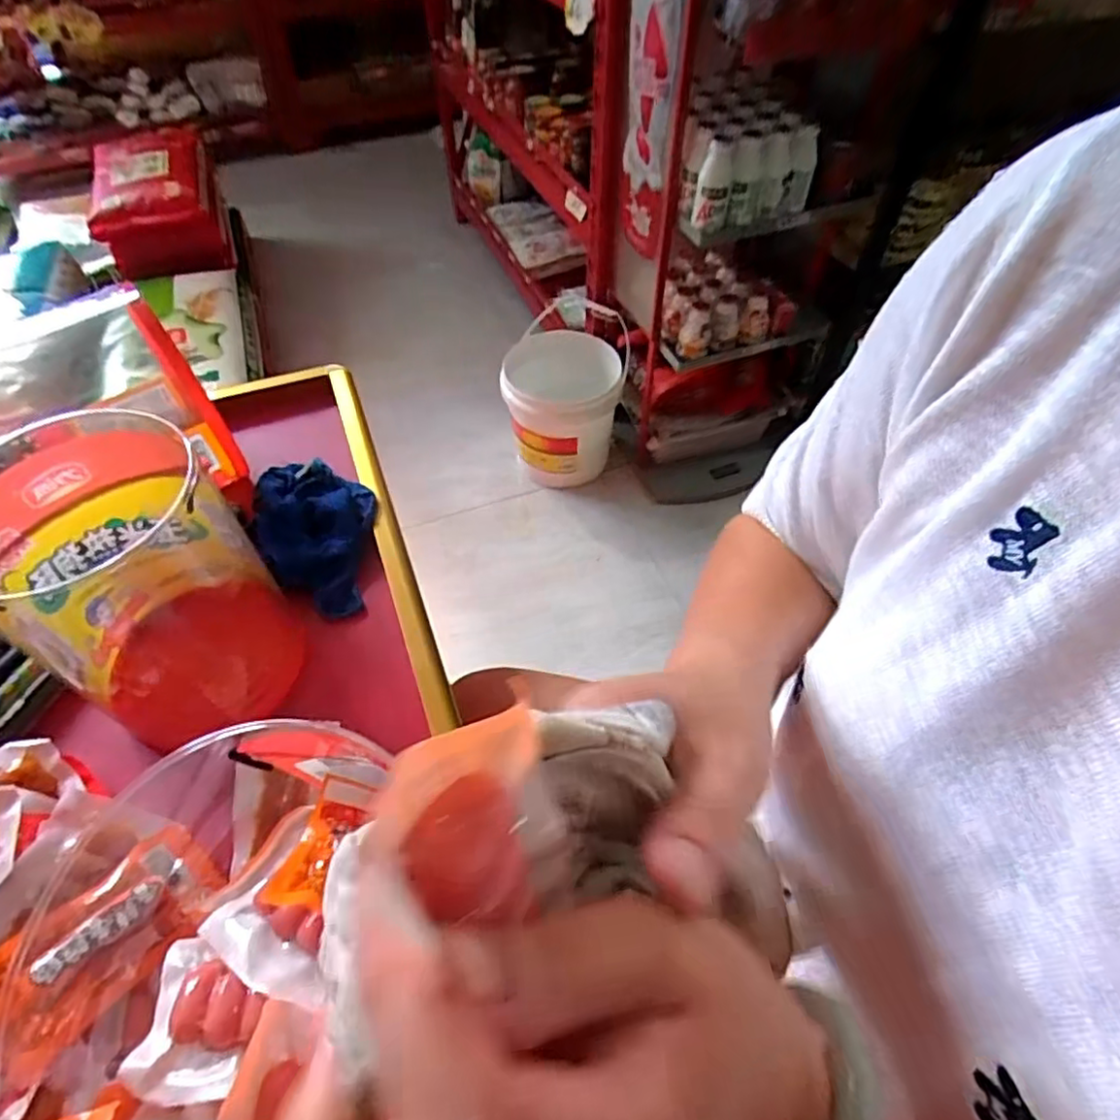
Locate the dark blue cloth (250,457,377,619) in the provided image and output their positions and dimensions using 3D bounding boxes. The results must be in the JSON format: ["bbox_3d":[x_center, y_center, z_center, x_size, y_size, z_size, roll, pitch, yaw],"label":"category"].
[{"bbox_3d":[-0.201,-0.027,0.540,0.095,0.038,0.163,-11,54,-8],"label":"dark blue cloth"}]

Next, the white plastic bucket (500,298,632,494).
[{"bbox_3d":[0.021,-0.348,1.509,0.278,0.276,0.255,0,53,0],"label":"white plastic bucket"}]

